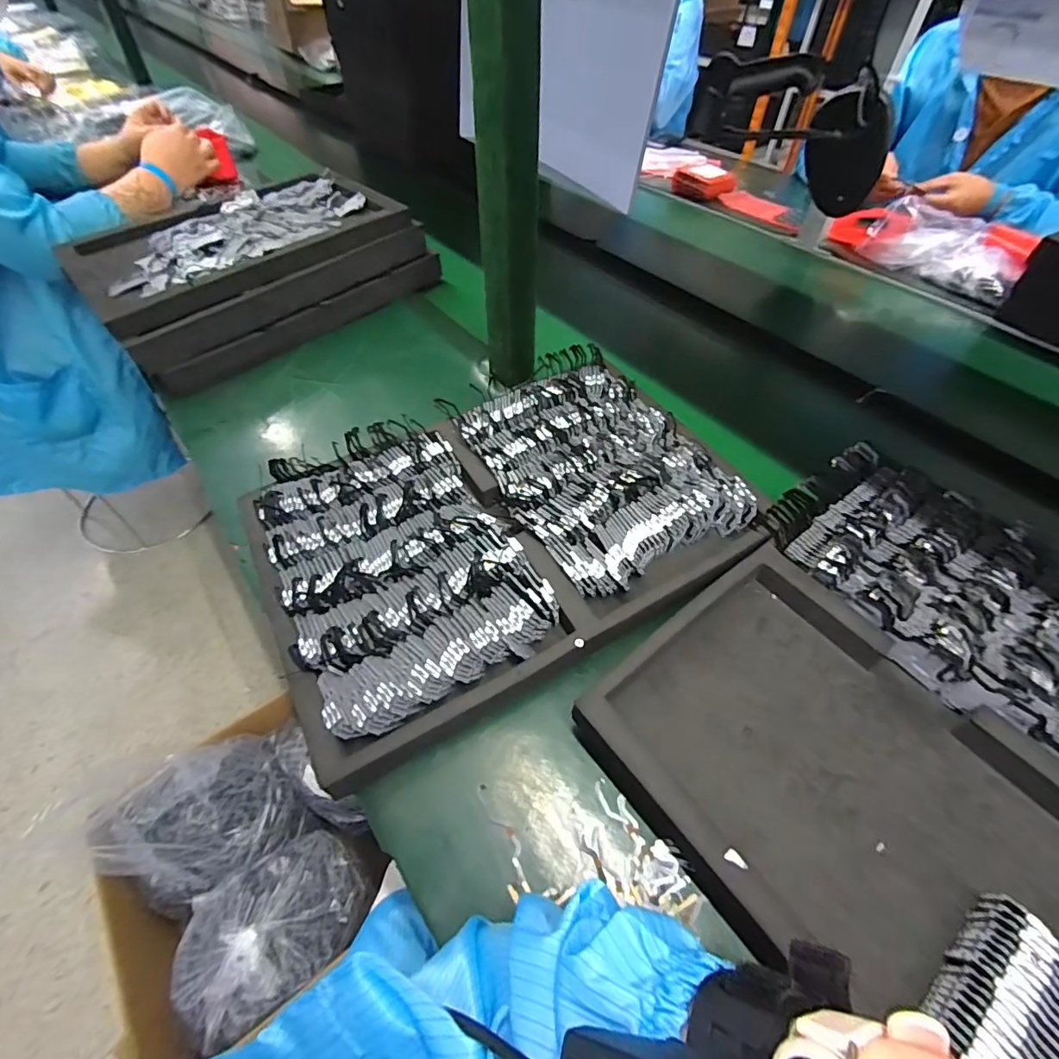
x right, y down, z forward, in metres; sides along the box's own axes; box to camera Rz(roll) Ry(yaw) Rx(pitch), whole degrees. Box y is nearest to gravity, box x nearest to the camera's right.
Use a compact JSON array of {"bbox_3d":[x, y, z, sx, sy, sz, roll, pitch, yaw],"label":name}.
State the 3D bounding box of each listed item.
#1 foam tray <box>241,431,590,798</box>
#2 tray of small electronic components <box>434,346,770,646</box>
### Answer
[{"bbox_3d":[-0.119,0.033,0.446,0.205,0.051,0.302,-23,55,-19],"label":"foam tray"},{"bbox_3d":[0.062,-0.054,0.495,0.207,0.046,0.305,-25,56,-21],"label":"tray of small electronic components"}]

